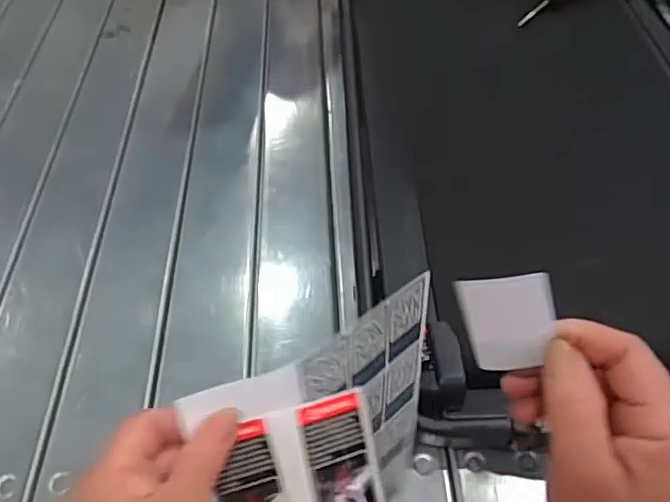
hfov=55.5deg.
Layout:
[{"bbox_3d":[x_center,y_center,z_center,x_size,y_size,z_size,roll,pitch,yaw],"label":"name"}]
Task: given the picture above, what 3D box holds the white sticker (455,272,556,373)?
[{"bbox_3d":[0.073,0.031,0.267,0.038,0.045,0.005,-6,27,34],"label":"white sticker"}]

